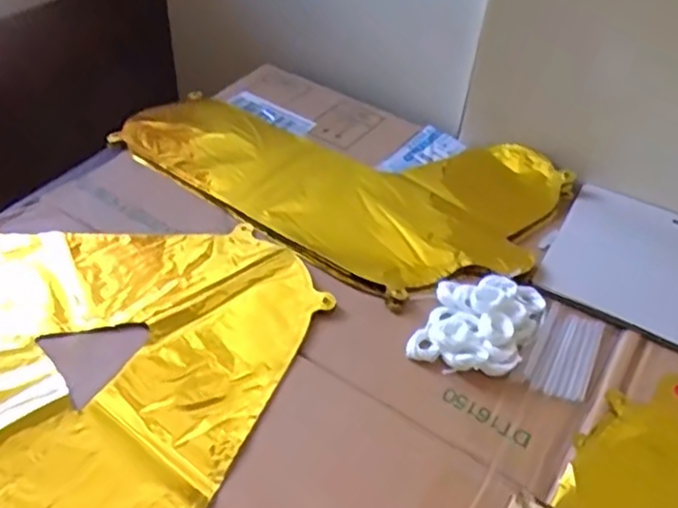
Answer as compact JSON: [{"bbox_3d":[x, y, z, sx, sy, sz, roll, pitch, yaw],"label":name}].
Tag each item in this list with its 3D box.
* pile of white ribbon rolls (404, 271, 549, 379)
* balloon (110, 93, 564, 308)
[{"bbox_3d":[0.106,0.051,0.495,0.078,0.018,0.100,22,46,16],"label":"pile of white ribbon rolls"},{"bbox_3d":[0.008,-0.086,0.639,0.387,0.030,0.238,31,49,24],"label":"balloon"}]

